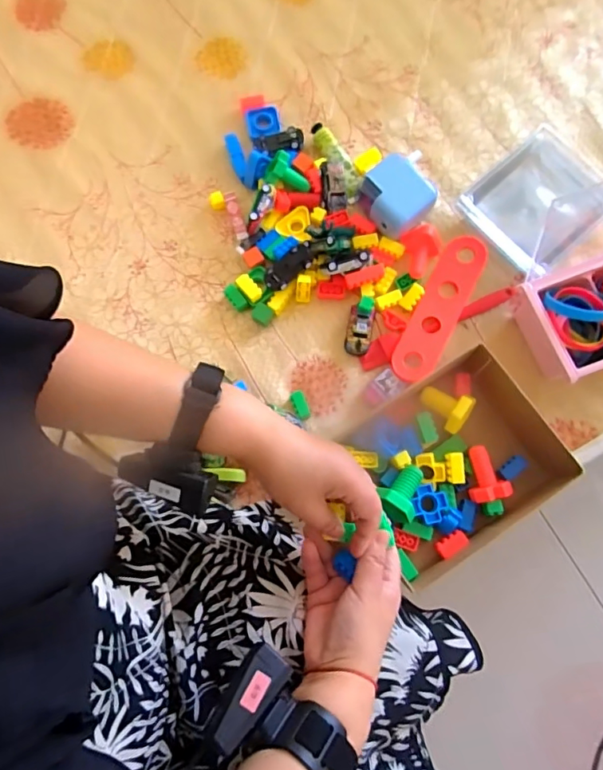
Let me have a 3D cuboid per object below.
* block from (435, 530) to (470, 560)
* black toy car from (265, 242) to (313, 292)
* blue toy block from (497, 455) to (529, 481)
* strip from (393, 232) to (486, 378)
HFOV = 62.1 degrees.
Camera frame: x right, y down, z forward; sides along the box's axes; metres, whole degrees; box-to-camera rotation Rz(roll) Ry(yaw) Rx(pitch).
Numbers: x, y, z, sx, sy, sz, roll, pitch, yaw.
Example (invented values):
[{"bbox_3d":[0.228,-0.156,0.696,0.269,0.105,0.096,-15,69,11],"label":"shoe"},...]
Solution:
[{"bbox_3d":[0.159,0.168,0.527,0.031,0.017,0.018,-35,79,-6],"label":"block"},{"bbox_3d":[-0.013,-0.142,0.613,0.070,0.024,0.032,-38,79,-7],"label":"black toy car"},{"bbox_3d":[0.224,0.088,0.531,0.031,0.011,0.016,-35,81,-6],"label":"blue toy block"},{"bbox_3d":[0.168,-0.094,0.610,0.051,0.011,0.197,26,83,11],"label":"strip"}]

